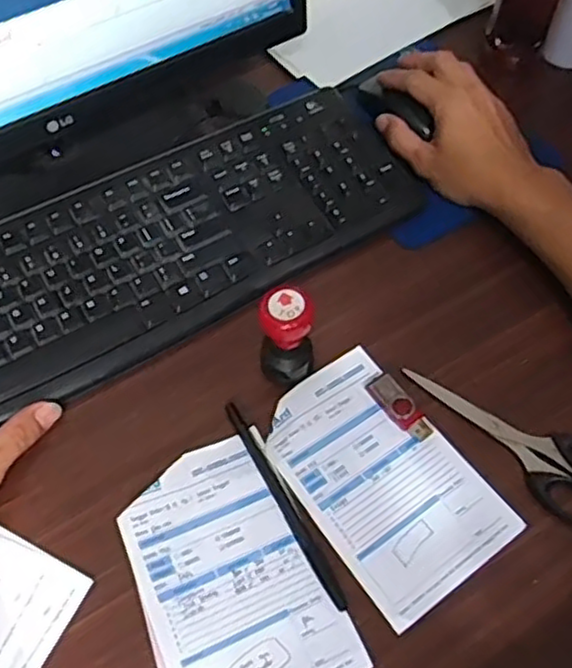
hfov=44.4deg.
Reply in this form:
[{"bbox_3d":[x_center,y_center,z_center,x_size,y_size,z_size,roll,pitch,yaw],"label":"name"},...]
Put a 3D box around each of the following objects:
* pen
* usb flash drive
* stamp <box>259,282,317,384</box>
[{"bbox_3d":[-0.002,0.105,0.443,0.009,0.010,0.146,-25,67,-15],"label":"pen"},{"bbox_3d":[0.077,0.049,0.474,0.018,0.011,0.052,-37,70,-19],"label":"usb flash drive"},{"bbox_3d":[0.001,0.002,0.463,0.037,0.068,0.036,0,58,0],"label":"stamp"}]

